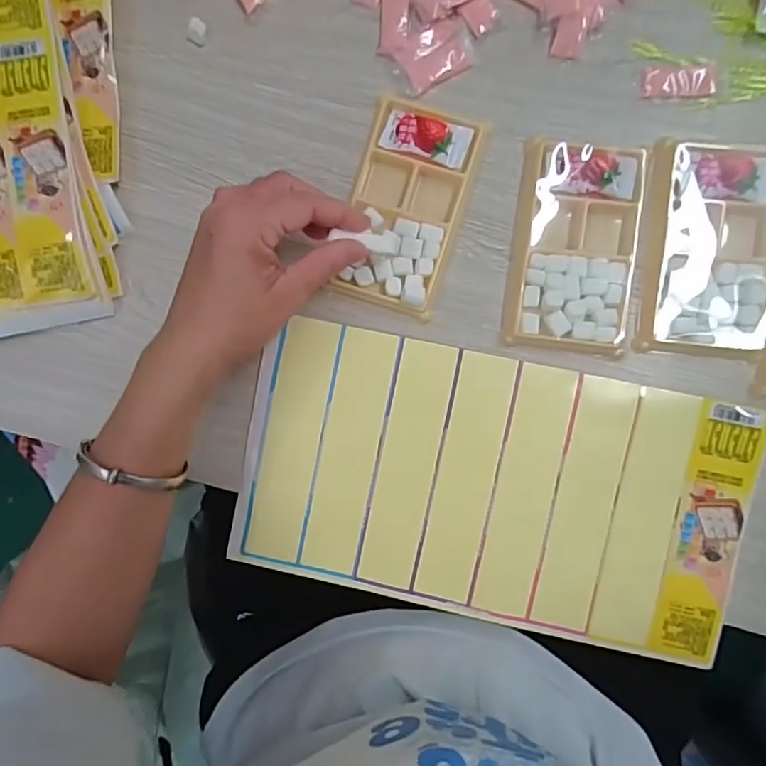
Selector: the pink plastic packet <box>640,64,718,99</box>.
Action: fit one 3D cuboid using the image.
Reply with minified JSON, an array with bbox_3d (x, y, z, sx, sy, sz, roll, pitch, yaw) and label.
[{"bbox_3d":[0.190,-0.193,0.351,0.046,0.004,0.020,1,92,3],"label":"pink plastic packet"}]

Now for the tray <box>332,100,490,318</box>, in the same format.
[{"bbox_3d":[0.016,-0.117,0.365,0.073,0.019,0.133,17,93,2],"label":"tray"}]

